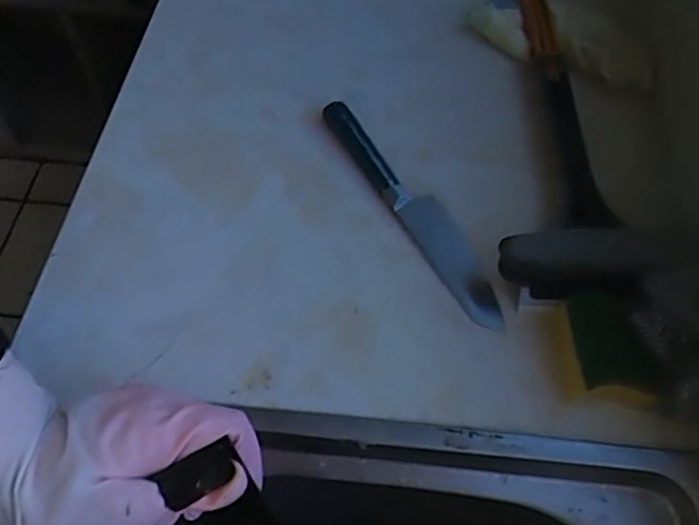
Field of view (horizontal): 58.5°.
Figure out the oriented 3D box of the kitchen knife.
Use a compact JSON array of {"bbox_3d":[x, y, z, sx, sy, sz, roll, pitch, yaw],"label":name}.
[{"bbox_3d":[0.050,-0.049,0.499,0.035,0.012,0.235,-26,60,-17],"label":"kitchen knife"}]

